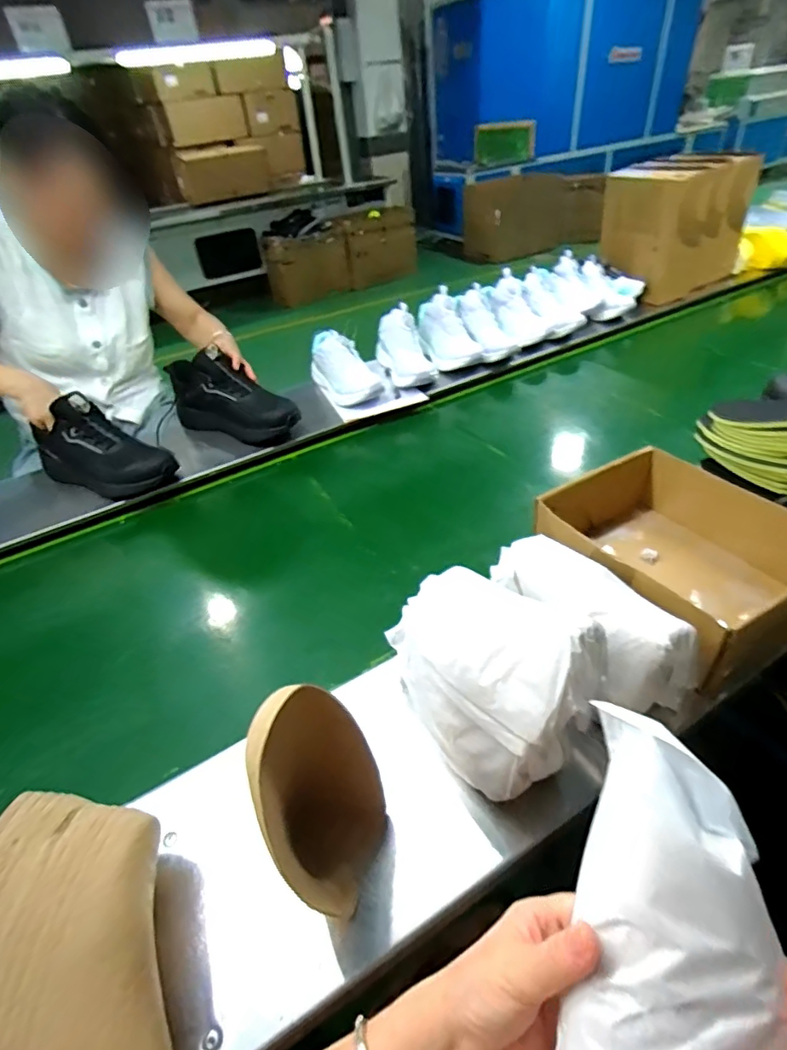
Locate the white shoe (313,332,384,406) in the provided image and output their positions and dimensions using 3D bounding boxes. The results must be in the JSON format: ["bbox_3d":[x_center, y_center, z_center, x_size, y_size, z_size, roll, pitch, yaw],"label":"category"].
[{"bbox_3d":[-0.111,-0.349,1.151,0.101,0.122,0.205,-23,42,-18],"label":"white shoe"}]

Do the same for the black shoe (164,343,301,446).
[{"bbox_3d":[-0.341,-0.256,1.064,0.288,0.189,0.124,24,49,32],"label":"black shoe"}]

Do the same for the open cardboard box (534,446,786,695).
[{"bbox_3d":[0.348,0.038,0.631,0.236,0.109,0.267,-26,43,-21],"label":"open cardboard box"}]

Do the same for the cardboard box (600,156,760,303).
[{"bbox_3d":[0.763,-0.818,1.413,0.337,0.288,0.250,-29,44,-24],"label":"cardboard box"}]

